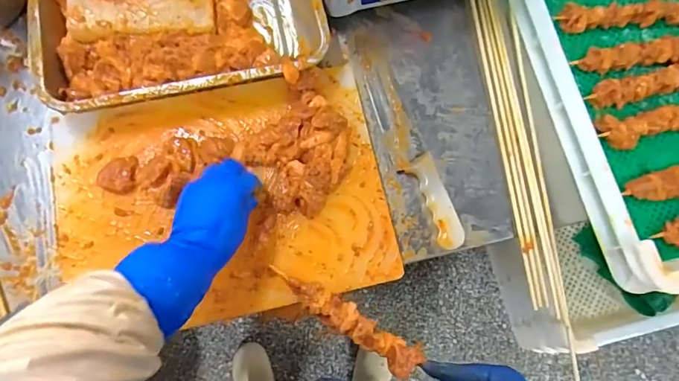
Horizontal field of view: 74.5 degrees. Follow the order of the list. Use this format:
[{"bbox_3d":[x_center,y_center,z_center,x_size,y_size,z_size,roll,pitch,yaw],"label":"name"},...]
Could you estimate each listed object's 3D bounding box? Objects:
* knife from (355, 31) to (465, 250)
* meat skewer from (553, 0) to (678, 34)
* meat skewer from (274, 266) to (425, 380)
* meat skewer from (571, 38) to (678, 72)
[{"bbox_3d":[0.082,-0.074,0.567,0.047,0.023,0.306,-20,78,-6],"label":"knife"},{"bbox_3d":[0.512,-0.244,0.604,0.432,0.020,0.039,-2,76,-2],"label":"meat skewer"},{"bbox_3d":[0.006,0.136,0.476,0.176,0.016,0.034,32,78,10],"label":"meat skewer"},{"bbox_3d":[0.519,-0.202,0.595,0.417,0.018,0.036,-9,77,-3],"label":"meat skewer"}]

